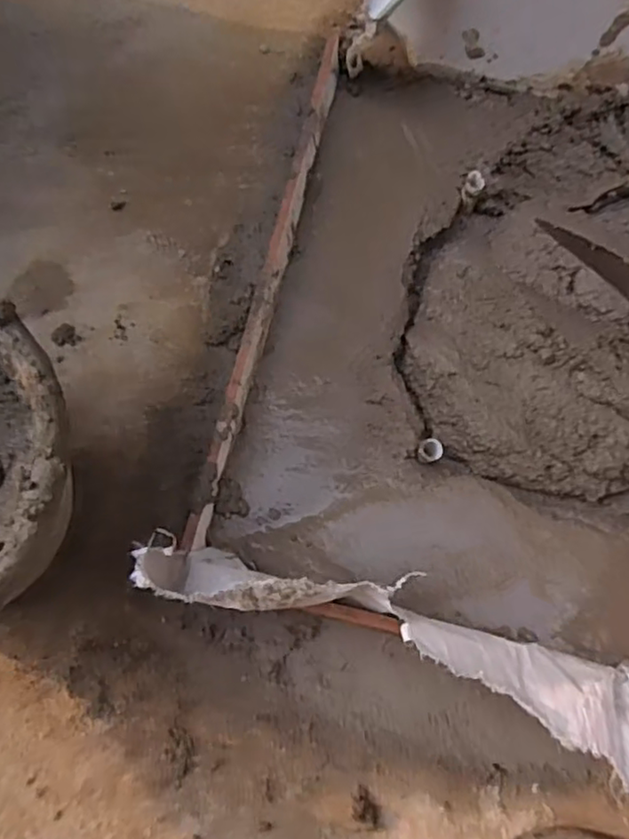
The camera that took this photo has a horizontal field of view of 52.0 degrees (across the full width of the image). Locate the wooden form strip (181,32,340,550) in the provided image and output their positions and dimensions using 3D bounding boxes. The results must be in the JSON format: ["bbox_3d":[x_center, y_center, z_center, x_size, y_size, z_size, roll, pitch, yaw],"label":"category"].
[{"bbox_3d":[-0.036,-0.125,0.540,0.015,0.029,0.467,13,75,3],"label":"wooden form strip"}]

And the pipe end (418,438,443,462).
[{"bbox_3d":[0.094,0.025,0.522,0.020,0.006,0.018,-40,79,-10],"label":"pipe end"}]

